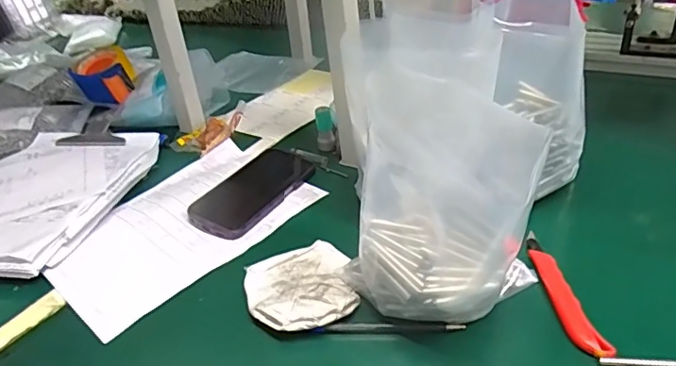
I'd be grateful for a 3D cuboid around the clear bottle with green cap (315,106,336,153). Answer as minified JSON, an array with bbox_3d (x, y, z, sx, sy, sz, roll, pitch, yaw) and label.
[{"bbox_3d":[-0.017,-0.074,0.739,0.023,0.058,0.025,-9,32,-3],"label":"clear bottle with green cap"}]

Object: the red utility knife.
[{"bbox_3d":[0.194,0.092,0.472,0.025,0.011,0.153,-7,30,-1],"label":"red utility knife"}]

